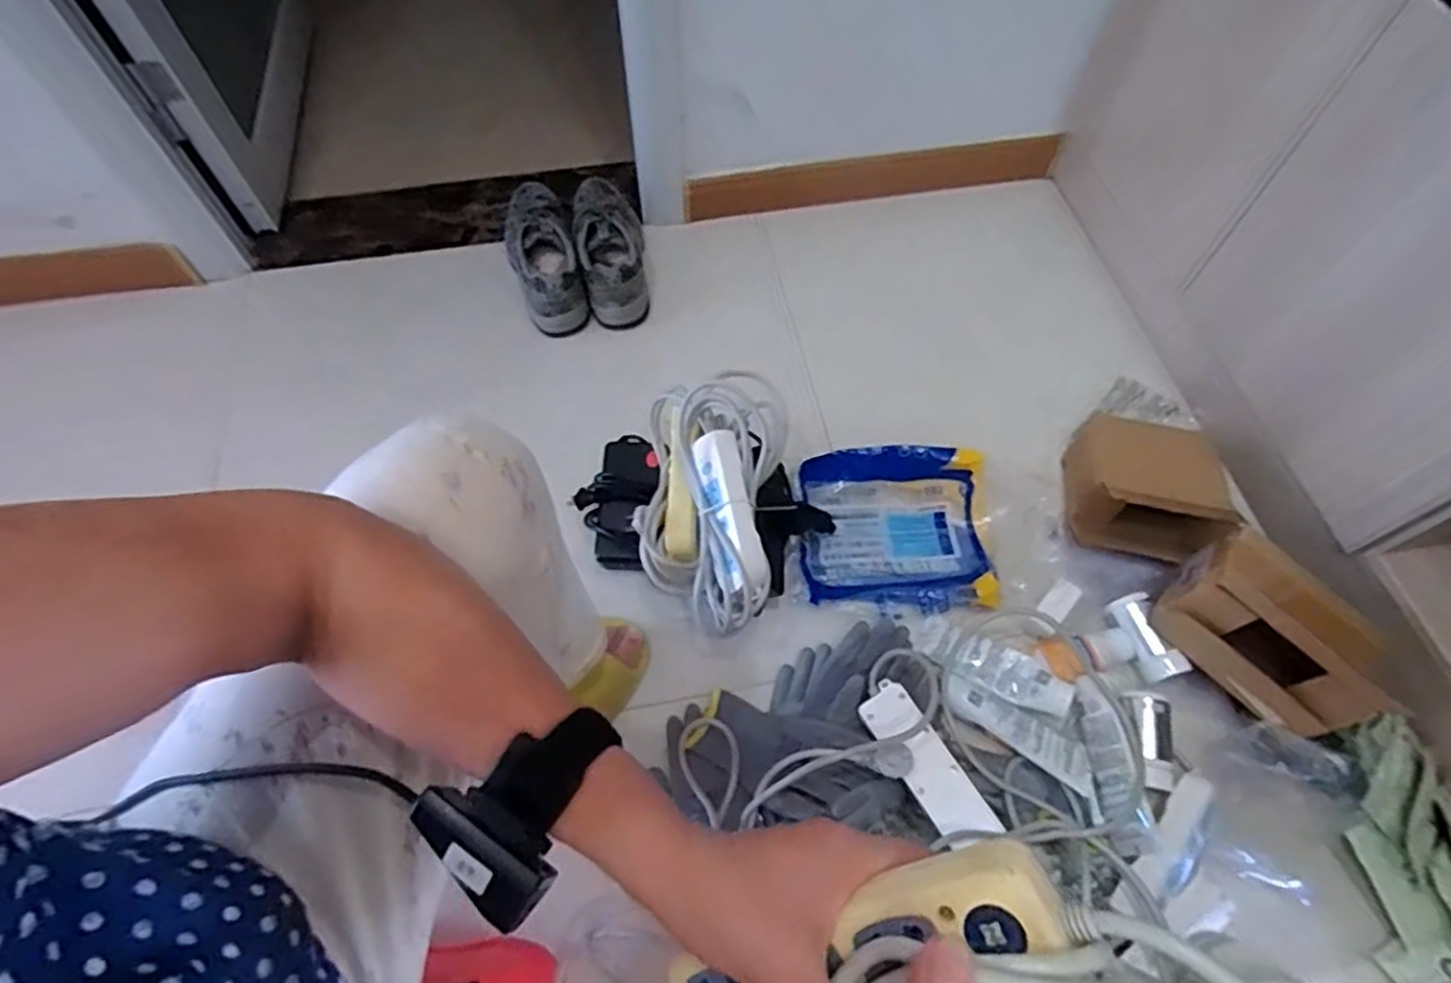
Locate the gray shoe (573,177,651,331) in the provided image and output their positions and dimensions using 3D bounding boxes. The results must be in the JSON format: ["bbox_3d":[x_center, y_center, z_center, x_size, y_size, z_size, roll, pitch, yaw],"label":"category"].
[{"bbox_3d":[-0.177,-0.381,1.118,0.102,0.102,0.282,-7,61,-4],"label":"gray shoe"}]

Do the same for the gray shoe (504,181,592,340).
[{"bbox_3d":[-0.280,-0.367,1.107,0.098,0.107,0.285,-16,62,-9],"label":"gray shoe"}]

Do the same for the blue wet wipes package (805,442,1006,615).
[{"bbox_3d":[0.206,0.045,0.877,0.223,0.084,0.181,3,61,1],"label":"blue wet wipes package"}]

